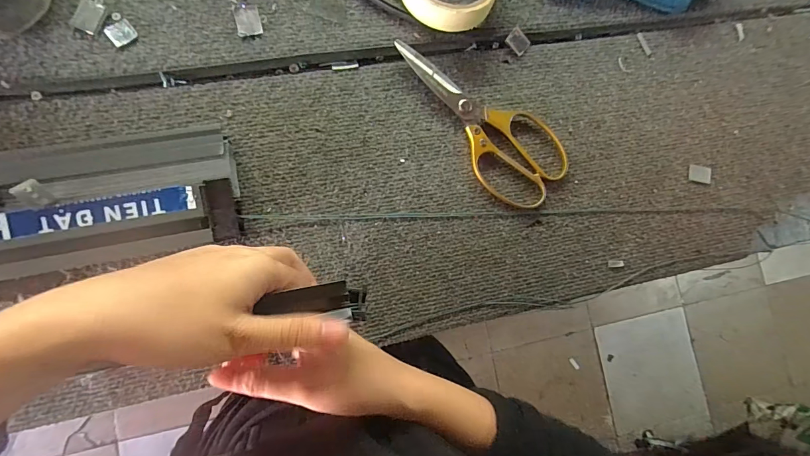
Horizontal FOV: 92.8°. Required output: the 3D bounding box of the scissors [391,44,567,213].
[{"bbox_3d":[0.077,-0.106,0.365,0.081,0.012,0.191,-39,93,-9],"label":"scissors"}]

